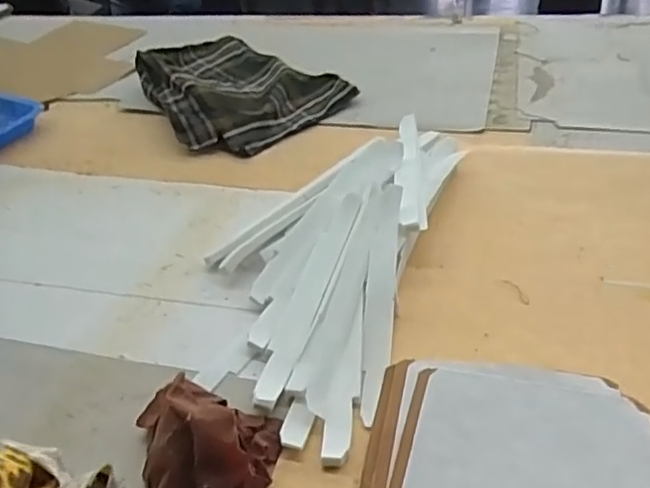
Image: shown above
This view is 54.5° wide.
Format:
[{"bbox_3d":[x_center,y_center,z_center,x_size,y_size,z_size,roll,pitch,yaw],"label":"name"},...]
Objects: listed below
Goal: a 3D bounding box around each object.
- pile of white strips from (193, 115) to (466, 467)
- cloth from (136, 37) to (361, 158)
[{"bbox_3d":[0.003,-0.009,0.638,0.193,0.038,0.452,9,41,18],"label":"pile of white strips"},{"bbox_3d":[-0.138,-0.254,0.946,0.254,0.060,0.333,-25,42,-21],"label":"cloth"}]

